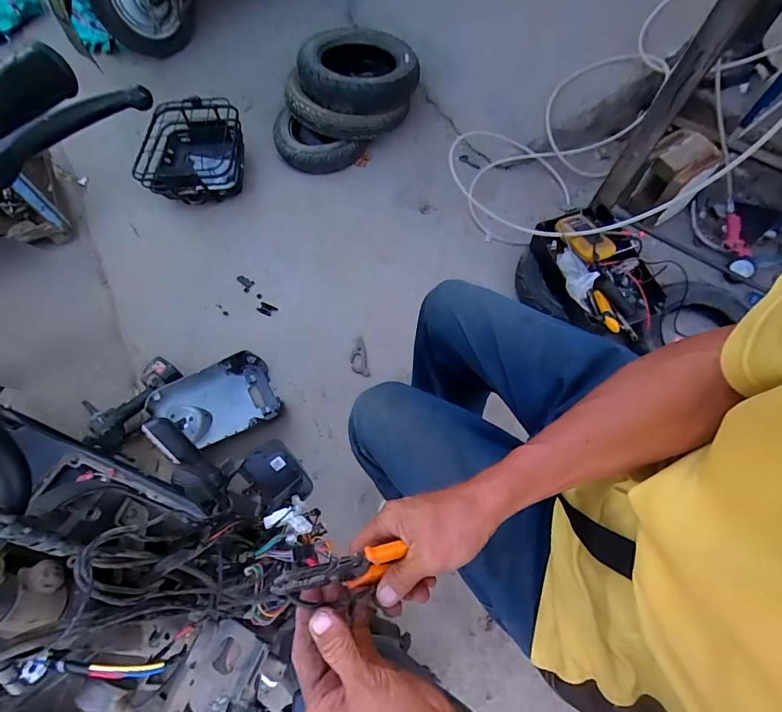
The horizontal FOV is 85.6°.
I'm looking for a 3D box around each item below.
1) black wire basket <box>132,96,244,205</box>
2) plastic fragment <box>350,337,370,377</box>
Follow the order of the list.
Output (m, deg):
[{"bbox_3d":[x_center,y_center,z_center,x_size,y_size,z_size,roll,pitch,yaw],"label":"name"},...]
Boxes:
[{"bbox_3d":[-0.625,-0.634,1.335,0.301,0.168,0.301,2,73,-7],"label":"black wire basket"},{"bbox_3d":[-0.093,0.005,1.191,0.046,0.012,0.117,-11,67,-3],"label":"plastic fragment"}]

